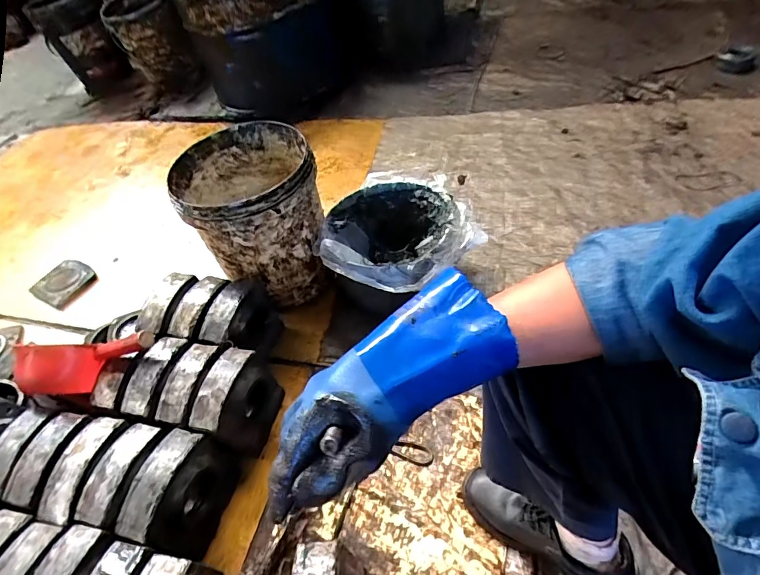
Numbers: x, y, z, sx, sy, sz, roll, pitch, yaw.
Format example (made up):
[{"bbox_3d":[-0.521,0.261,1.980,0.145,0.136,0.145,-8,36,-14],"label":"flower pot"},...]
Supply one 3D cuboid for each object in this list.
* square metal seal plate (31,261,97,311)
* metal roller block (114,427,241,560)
[{"bbox_3d":[-0.852,-0.016,1.150,0.125,0.025,0.134,21,55,22],"label":"square metal seal plate"},{"bbox_3d":[-0.321,0.338,0.703,0.094,0.157,0.164,7,52,14],"label":"metal roller block"}]

